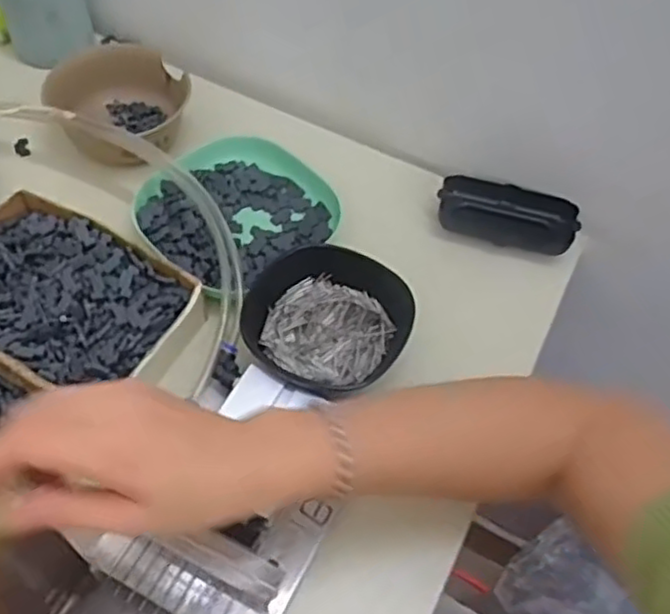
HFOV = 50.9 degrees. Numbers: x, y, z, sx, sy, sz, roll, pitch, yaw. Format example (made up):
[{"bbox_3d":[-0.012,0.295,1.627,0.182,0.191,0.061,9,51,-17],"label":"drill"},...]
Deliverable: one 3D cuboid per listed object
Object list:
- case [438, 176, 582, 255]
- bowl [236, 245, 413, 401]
[{"bbox_3d":[0.140,-0.076,0.578,0.108,0.035,0.045,18,57,8],"label":"case"},{"bbox_3d":[-0.009,0.011,0.491,0.106,0.043,0.104,2,56,-3],"label":"bowl"}]

